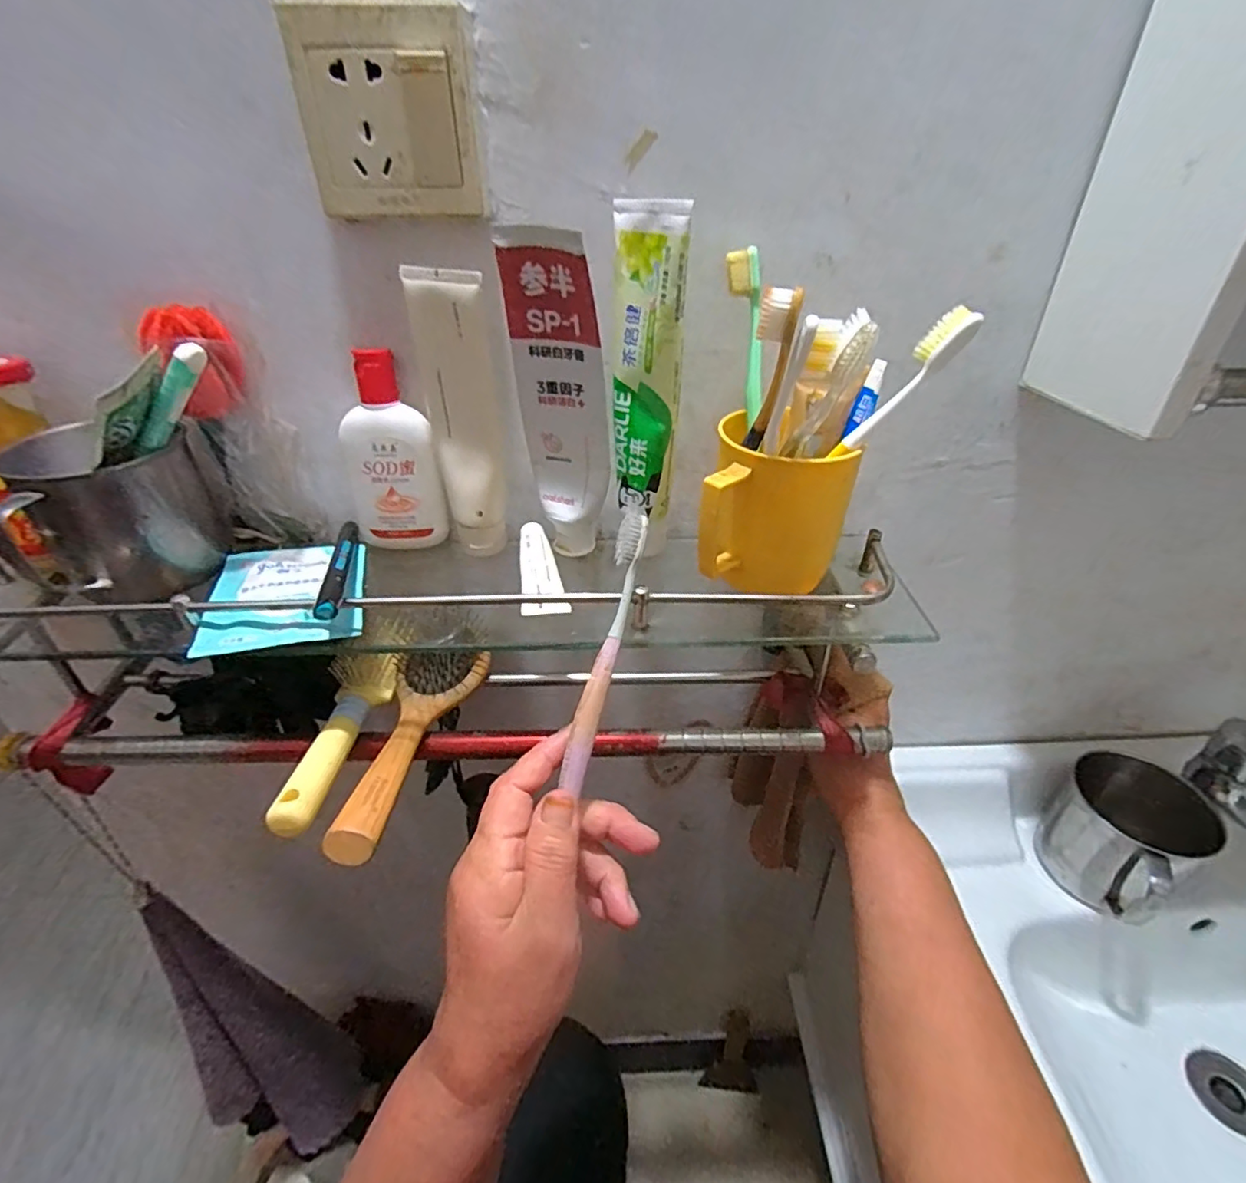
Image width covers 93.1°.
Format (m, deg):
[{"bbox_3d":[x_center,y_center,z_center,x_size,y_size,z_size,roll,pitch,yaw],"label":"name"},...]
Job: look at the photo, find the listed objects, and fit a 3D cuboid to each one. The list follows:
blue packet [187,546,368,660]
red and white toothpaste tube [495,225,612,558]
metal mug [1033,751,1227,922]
[{"bbox_3d":[-0.206,0.000,0.365,0.085,0.013,0.108,-11,34,-16],"label":"blue packet"},{"bbox_3d":[-0.036,-0.109,0.358,0.053,0.185,0.028,17,37,25],"label":"red and white toothpaste tube"},{"bbox_3d":[0.422,0.211,0.507,0.088,0.106,0.101,-16,36,-22],"label":"metal mug"}]

